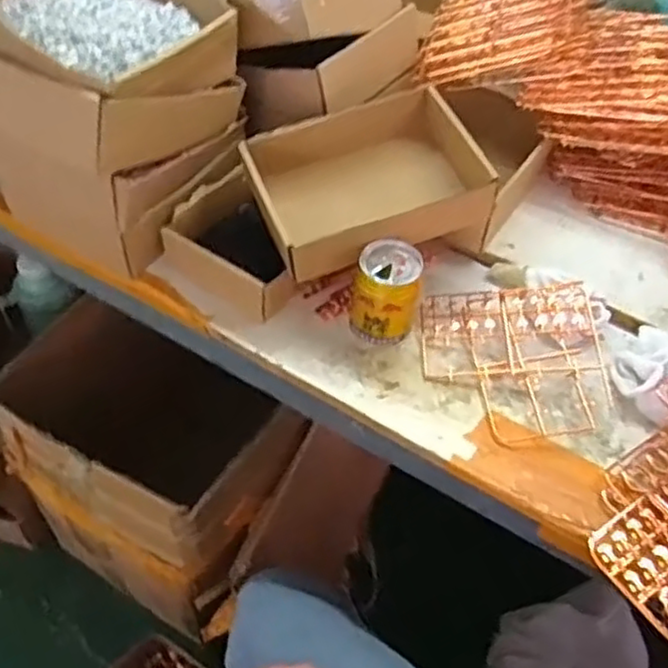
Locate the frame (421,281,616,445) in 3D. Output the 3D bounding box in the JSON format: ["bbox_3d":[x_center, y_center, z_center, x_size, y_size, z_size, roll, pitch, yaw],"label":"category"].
[{"bbox_3d":[0.179,0.024,0.697,0.174,0.045,0.168,0,51,-5],"label":"frame"}]

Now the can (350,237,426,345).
[{"bbox_3d":[0.050,-0.038,0.689,0.065,0.087,0.062,2,51,-3],"label":"can"}]

